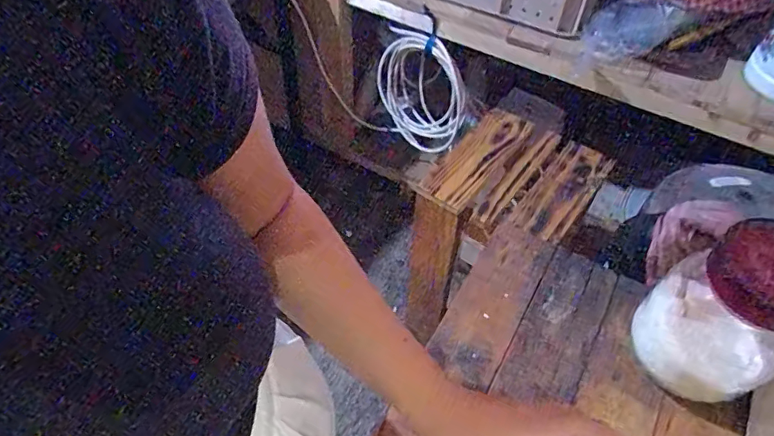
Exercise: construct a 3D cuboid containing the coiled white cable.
[{"bbox_3d":[0.081,-0.321,1.288,0.252,0.312,0.051,36,60,24],"label":"coiled white cable"}]

